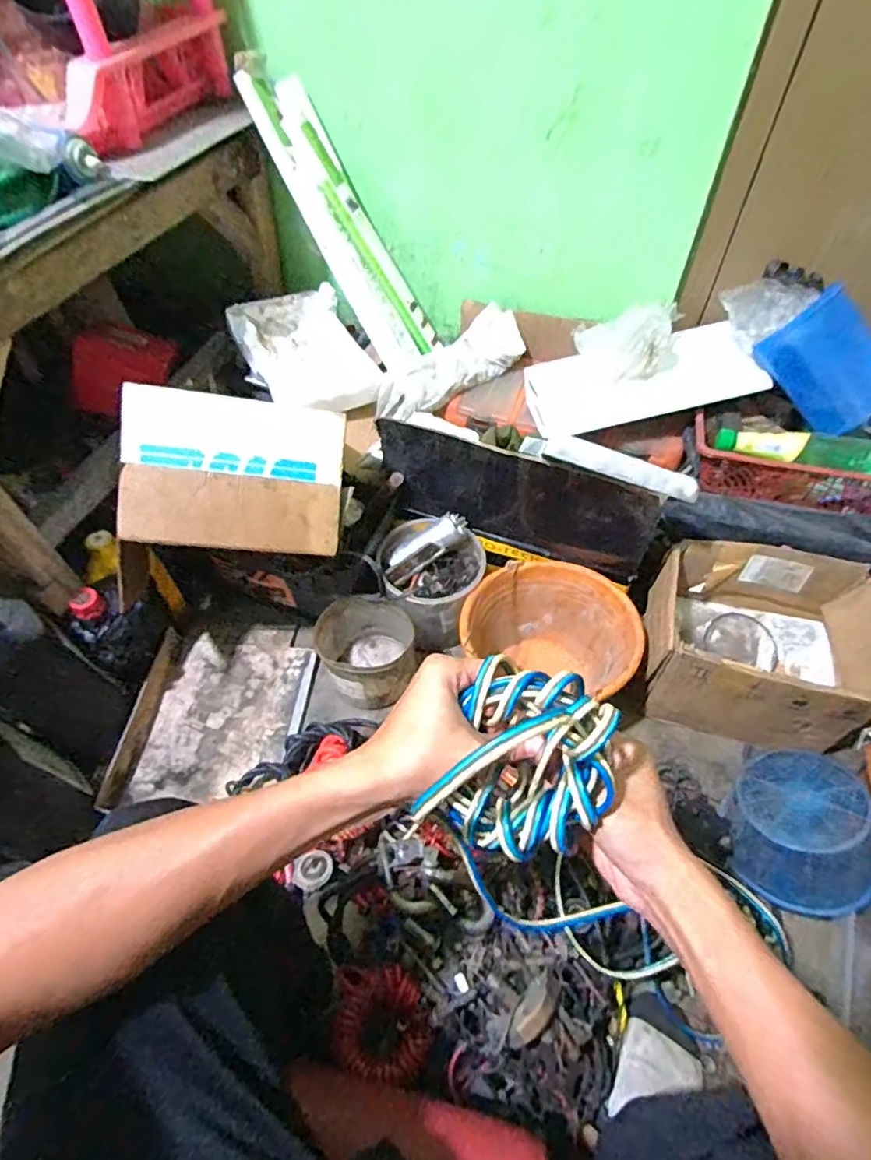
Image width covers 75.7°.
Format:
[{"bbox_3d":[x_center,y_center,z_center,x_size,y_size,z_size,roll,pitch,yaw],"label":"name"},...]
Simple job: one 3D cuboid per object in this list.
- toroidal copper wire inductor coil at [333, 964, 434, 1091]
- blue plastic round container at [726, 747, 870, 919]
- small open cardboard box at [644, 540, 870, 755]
[{"bbox_3d":[-0.056,0.465,0.587,0.091,0.056,0.098,-1,54,1],"label":"toroidal copper wire inductor coil"},{"bbox_3d":[0.467,0.320,0.714,0.153,0.110,0.168,5,48,48],"label":"blue plastic round container"},{"bbox_3d":[0.480,0.097,0.848,0.306,0.180,0.234,11,55,9],"label":"small open cardboard box"}]

